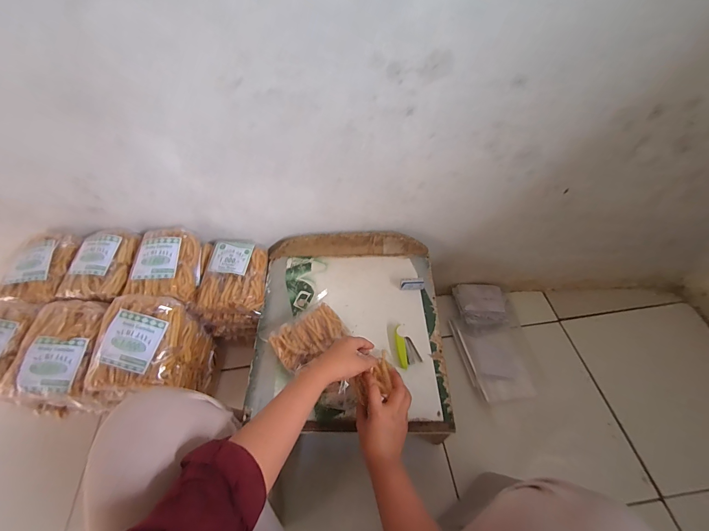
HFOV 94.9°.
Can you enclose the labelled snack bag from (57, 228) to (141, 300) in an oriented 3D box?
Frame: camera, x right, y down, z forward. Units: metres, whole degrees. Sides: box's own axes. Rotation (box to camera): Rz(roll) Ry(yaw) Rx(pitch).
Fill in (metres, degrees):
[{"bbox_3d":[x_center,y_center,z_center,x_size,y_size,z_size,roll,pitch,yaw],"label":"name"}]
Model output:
[{"bbox_3d":[-0.568,-0.009,0.730,0.146,0.047,0.172,5,54,7],"label":"labelled snack bag"}]

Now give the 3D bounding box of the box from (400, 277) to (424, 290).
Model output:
[{"bbox_3d":[0.130,0.043,0.739,0.052,0.022,0.022,-2,53,1],"label":"box"}]

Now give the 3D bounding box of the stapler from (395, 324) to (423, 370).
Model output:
[{"bbox_3d":[0.101,0.163,0.662,0.043,0.026,0.082,-18,55,-11],"label":"stapler"}]

